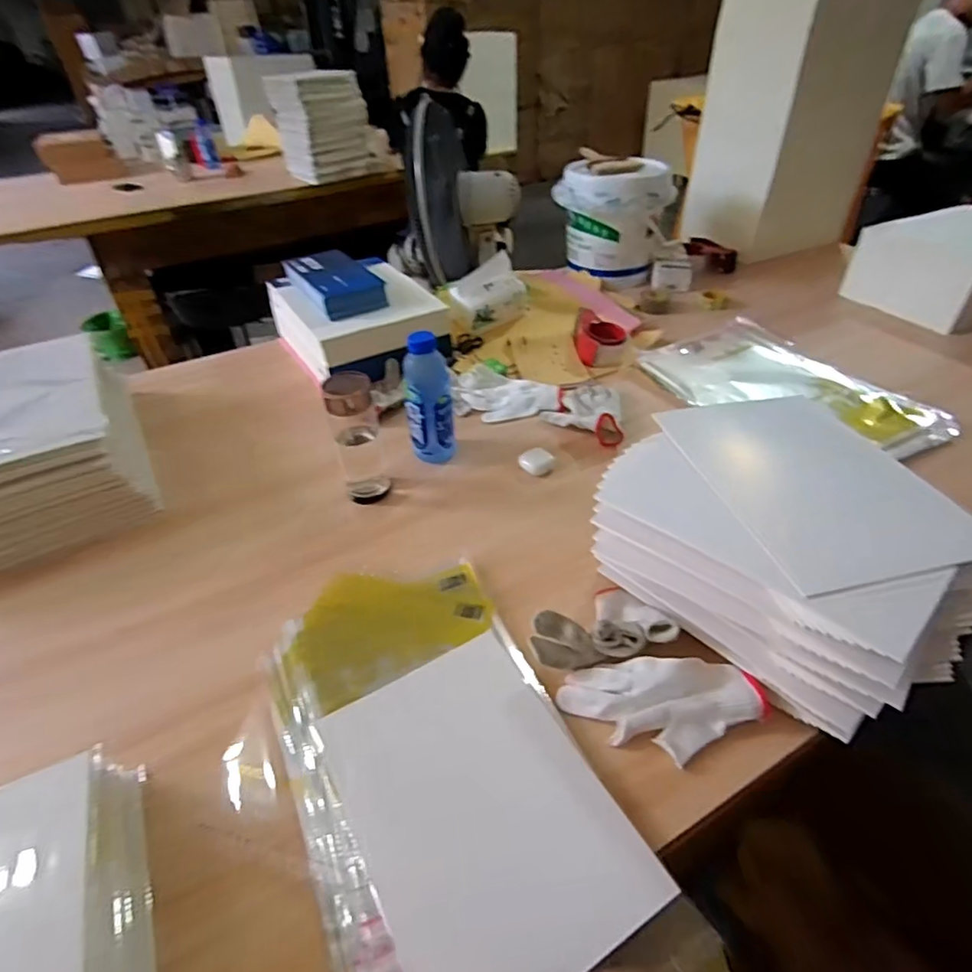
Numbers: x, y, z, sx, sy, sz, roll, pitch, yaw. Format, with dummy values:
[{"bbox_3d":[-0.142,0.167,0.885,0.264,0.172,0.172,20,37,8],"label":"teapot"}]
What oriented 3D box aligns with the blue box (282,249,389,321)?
[{"bbox_3d":[-0.298,-0.404,1.112,0.131,0.048,0.236,-24,45,-23],"label":"blue box"}]

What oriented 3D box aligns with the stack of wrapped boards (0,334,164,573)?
[{"bbox_3d":[-0.715,-0.066,0.858,0.316,0.131,0.414,-23,45,-23],"label":"stack of wrapped boards"}]

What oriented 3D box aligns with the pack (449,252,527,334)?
[{"bbox_3d":[0.007,-0.397,1.199,0.158,0.122,0.077,-28,47,-27],"label":"pack"}]

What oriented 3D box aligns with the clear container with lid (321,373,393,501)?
[{"bbox_3d":[-0.181,-0.064,0.799,0.064,0.182,0.057,-8,41,-7],"label":"clear container with lid"}]

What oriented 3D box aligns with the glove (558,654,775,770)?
[{"bbox_3d":[0.176,0.213,0.553,0.193,0.034,0.084,1,41,4],"label":"glove"}]

